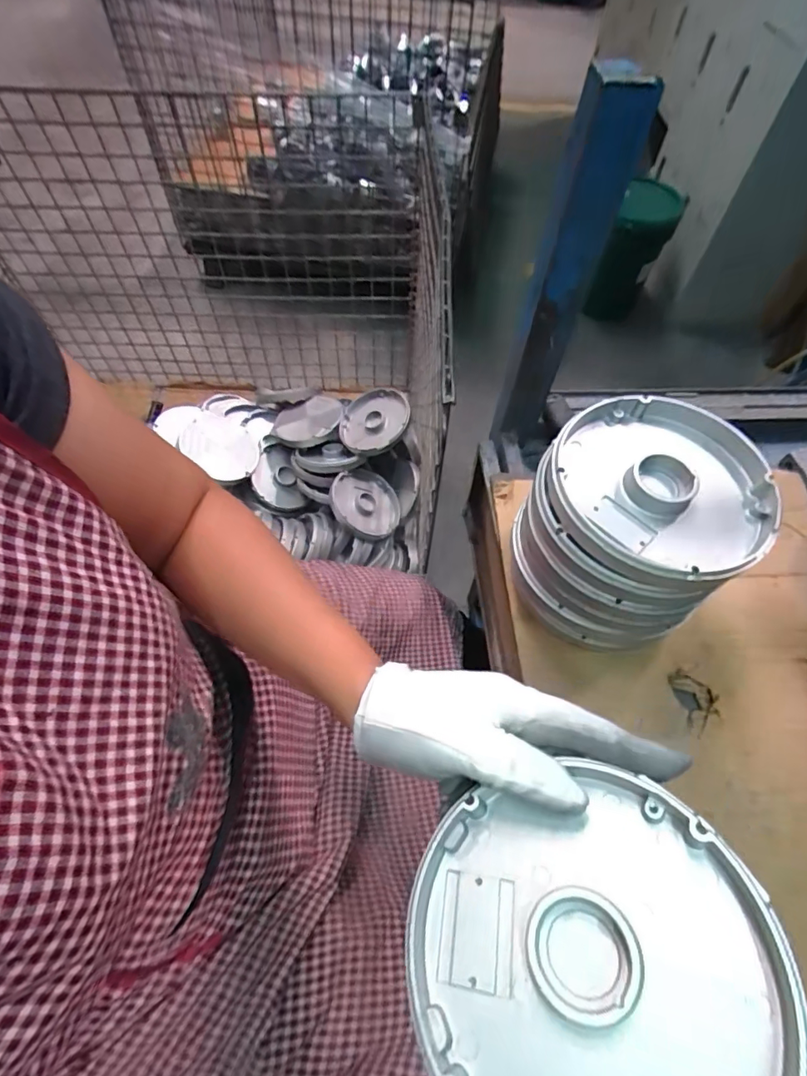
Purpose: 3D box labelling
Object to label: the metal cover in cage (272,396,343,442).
[{"bbox_3d":[-0.187,-0.233,0.989,0.136,0.019,0.123,-29,49,-7],"label":"metal cover in cage"}]

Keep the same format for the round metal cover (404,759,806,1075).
[{"bbox_3d":[0.069,0.168,0.199,0.134,0.017,0.130,-11,50,14],"label":"round metal cover"}]

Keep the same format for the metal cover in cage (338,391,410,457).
[{"bbox_3d":[-0.053,-0.217,0.942,0.136,0.021,0.140,8,73,27],"label":"metal cover in cage"}]

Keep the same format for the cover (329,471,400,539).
[{"bbox_3d":[-0.070,-0.066,0.939,0.137,0.022,0.130,35,54,-12],"label":"cover"}]

